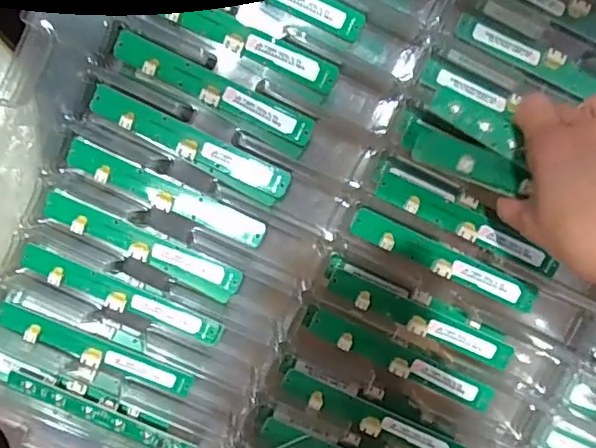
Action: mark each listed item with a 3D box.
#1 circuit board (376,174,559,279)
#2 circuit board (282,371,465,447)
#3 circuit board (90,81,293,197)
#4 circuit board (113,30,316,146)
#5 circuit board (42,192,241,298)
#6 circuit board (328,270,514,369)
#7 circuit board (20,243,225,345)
[{"bbox_3d":[0.119,0.000,0.397,0.134,0.006,0.022,24,93,-2],"label":"circuit board"},{"bbox_3d":[0.054,0.139,0.412,0.137,0.011,0.021,22,93,-2],"label":"circuit board"},{"bbox_3d":[-0.071,-0.054,0.383,0.139,0.008,0.021,26,93,-2],"label":"circuit board"},{"bbox_3d":[-0.054,-0.089,0.380,0.138,0.008,0.020,25,93,-2],"label":"circuit board"},{"bbox_3d":[-0.104,0.014,0.390,0.139,0.008,0.024,23,93,-2],"label":"circuit board"},{"bbox_3d":[0.087,0.067,0.406,0.139,0.009,0.021,24,93,-2],"label":"circuit board"},{"bbox_3d":[-0.120,0.051,0.395,0.142,0.008,0.021,23,93,-2],"label":"circuit board"}]

